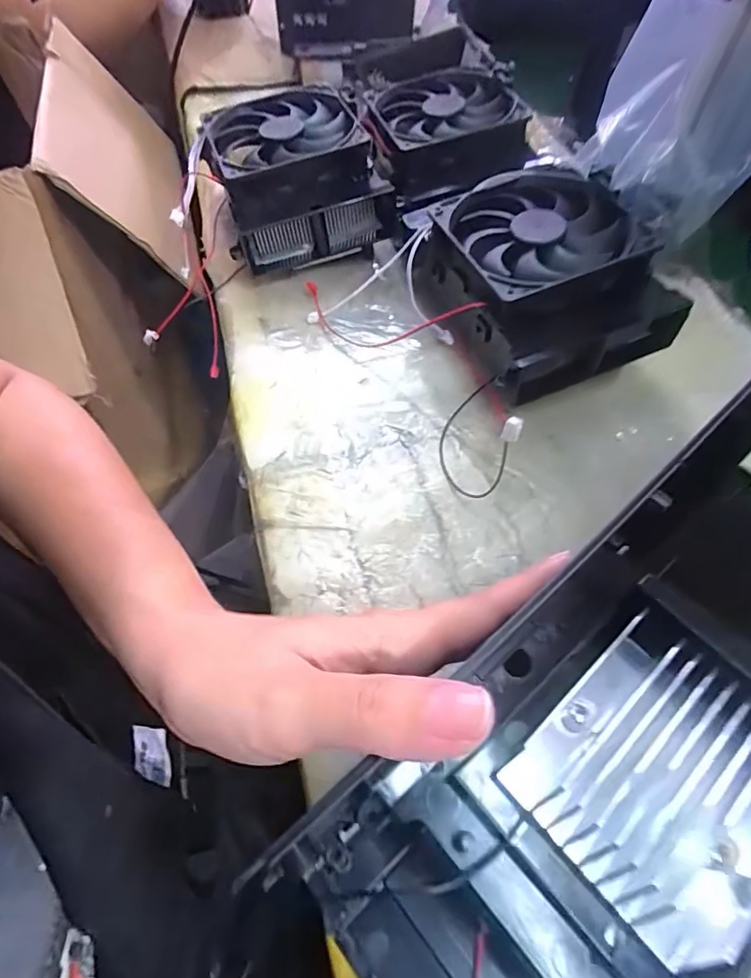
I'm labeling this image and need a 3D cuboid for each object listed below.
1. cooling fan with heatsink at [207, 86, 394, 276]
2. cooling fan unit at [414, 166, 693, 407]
[{"bbox_3d":[-0.073,-0.272,0.474,0.130,0.093,0.157,-17,59,-10],"label":"cooling fan with heatsink"},{"bbox_3d":[0.119,-0.155,0.398,0.127,0.091,0.163,-18,59,-11],"label":"cooling fan unit"}]

